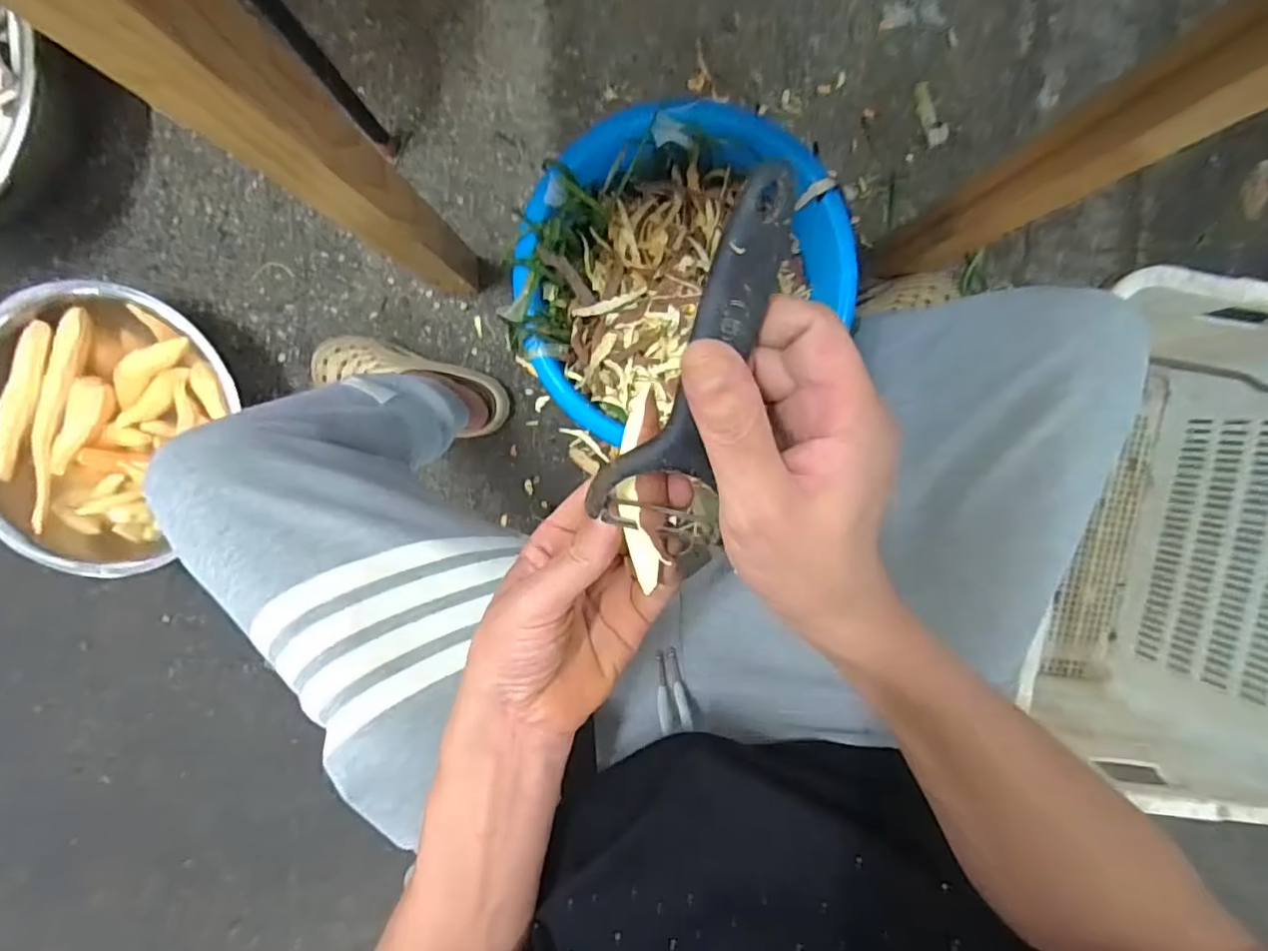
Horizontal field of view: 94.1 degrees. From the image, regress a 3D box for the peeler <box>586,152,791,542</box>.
[{"bbox_3d":[0.027,-0.036,0.218,0.051,0.020,0.141,18,117,-3],"label":"peeler"}]

